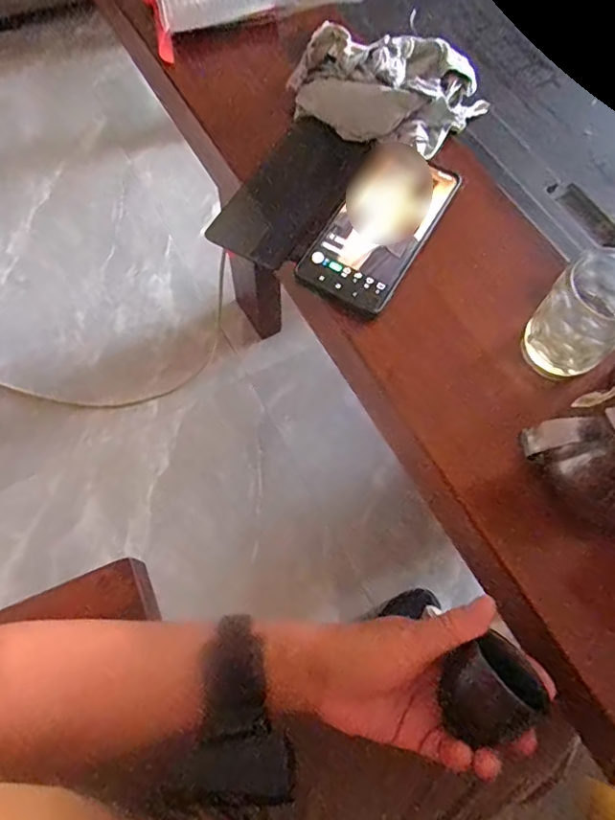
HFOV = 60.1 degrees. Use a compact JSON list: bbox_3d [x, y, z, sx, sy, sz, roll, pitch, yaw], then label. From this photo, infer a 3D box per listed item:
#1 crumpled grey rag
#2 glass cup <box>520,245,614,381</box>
[{"bbox_3d":[0.072,-0.282,0.466,0.162,0.067,0.094,14,68,4],"label":"crumpled grey rag"},{"bbox_3d":[0.193,-0.065,0.372,0.058,0.069,0.063,1,67,-1],"label":"glass cup"}]

